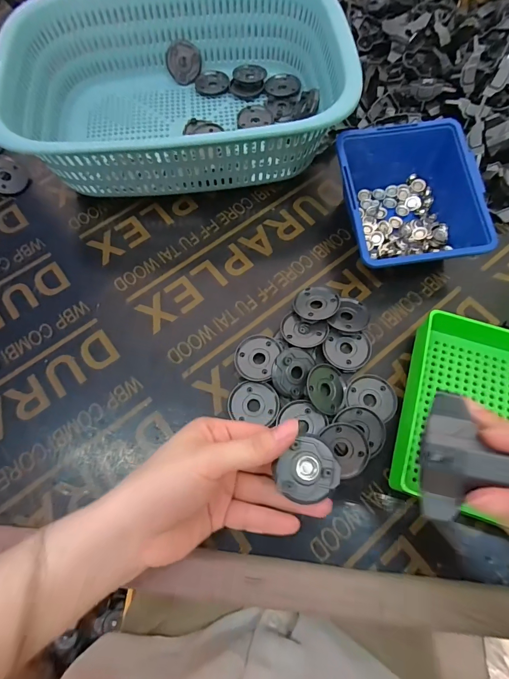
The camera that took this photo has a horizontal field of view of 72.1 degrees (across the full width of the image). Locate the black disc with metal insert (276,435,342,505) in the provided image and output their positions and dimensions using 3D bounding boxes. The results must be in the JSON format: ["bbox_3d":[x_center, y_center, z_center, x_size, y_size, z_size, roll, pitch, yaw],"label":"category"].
[{"bbox_3d":[0.035,0.083,0.223,0.035,0.004,0.037,0,69,1],"label":"black disc with metal insert"}]

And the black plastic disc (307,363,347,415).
[{"bbox_3d":[0.062,0.042,0.296,0.037,0.006,0.041,17,66,-23],"label":"black plastic disc"}]

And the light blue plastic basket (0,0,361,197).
[{"bbox_3d":[-0.077,-0.268,0.380,0.336,0.094,0.243,-5,69,-1],"label":"light blue plastic basket"}]

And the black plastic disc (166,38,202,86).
[{"bbox_3d":[-0.087,-0.344,0.434,0.041,0.006,0.043,-7,121,-12],"label":"black plastic disc"}]

